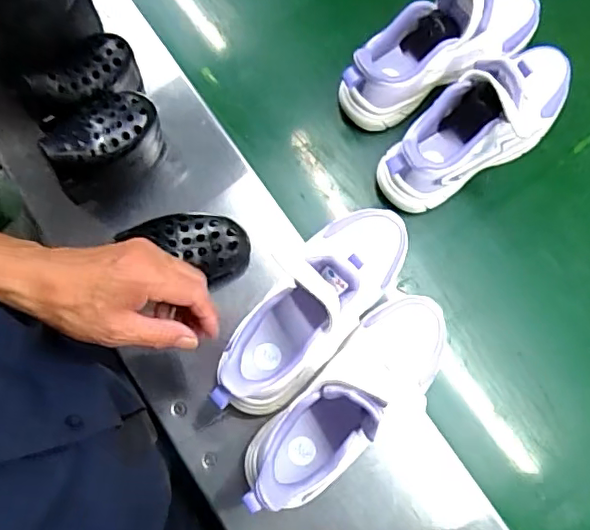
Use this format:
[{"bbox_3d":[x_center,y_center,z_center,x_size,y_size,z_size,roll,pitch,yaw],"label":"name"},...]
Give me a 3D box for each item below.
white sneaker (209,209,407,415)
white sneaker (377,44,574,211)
[{"bbox_3d":[0.020,0.039,0.548,0.084,0.105,0.245,37,82,8],"label":"white sneaker"},{"bbox_3d":[0.205,-0.154,0.610,0.244,0.131,0.085,-32,80,-4],"label":"white sneaker"}]

